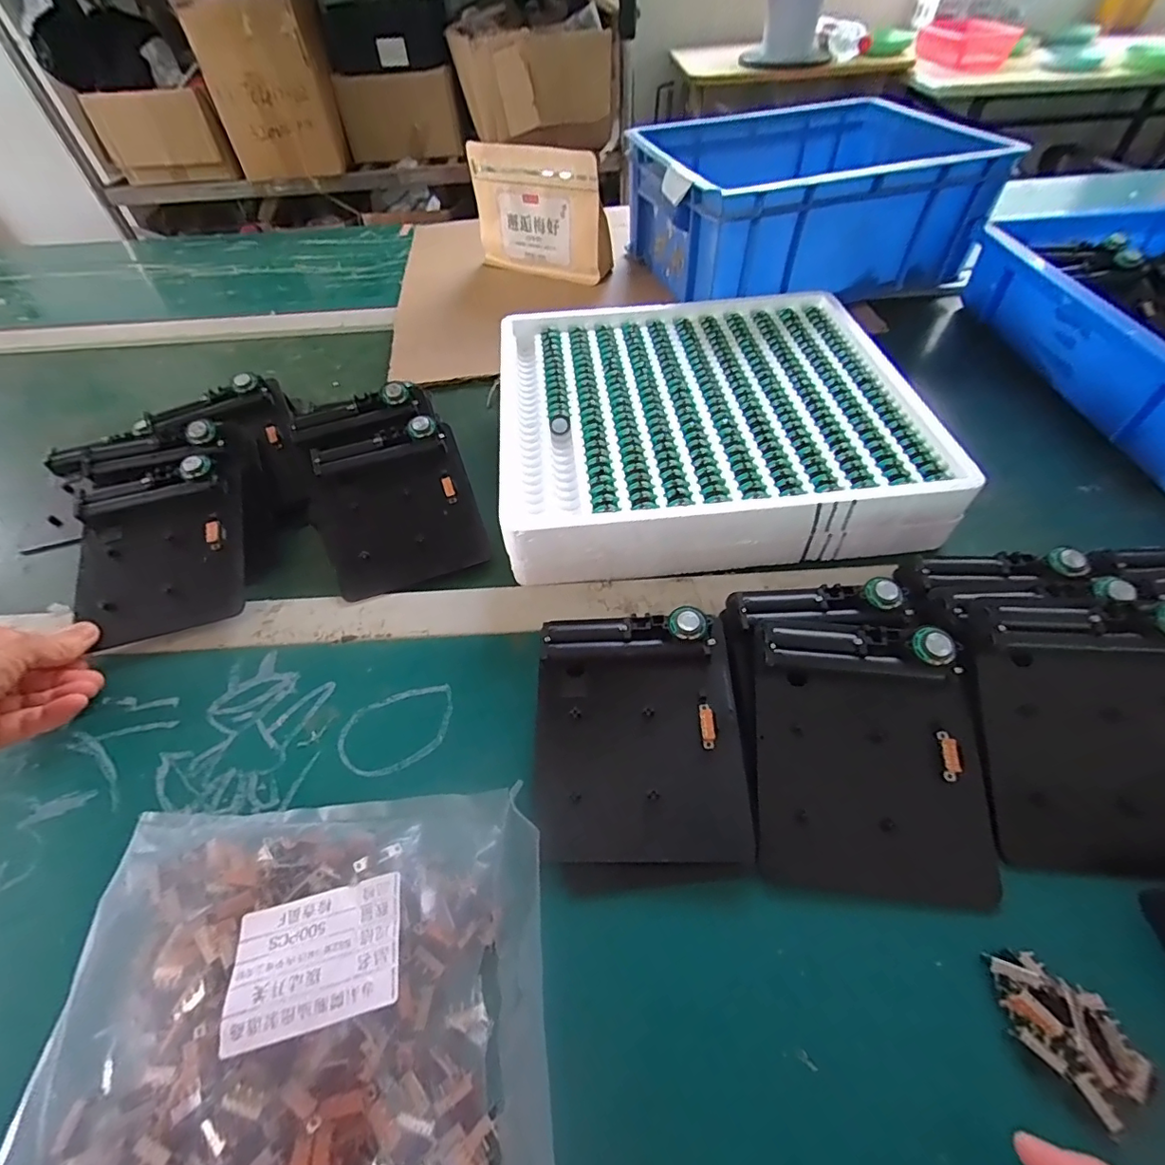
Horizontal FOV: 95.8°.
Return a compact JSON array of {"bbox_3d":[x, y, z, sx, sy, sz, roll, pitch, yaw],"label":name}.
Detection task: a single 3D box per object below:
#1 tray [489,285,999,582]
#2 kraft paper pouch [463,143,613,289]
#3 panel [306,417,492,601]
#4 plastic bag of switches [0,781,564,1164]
[{"bbox_3d":[0.091,-0.146,0.446,0.311,0.054,0.300,-6,51,-1],"label":"tray"},{"bbox_3d":[-0.053,-0.445,0.632,0.174,0.119,0.053,26,57,22],"label":"kraft paper pouch"},{"bbox_3d":[-0.139,-0.057,0.396,0.111,0.014,0.124,-17,76,-12],"label":"panel"},{"bbox_3d":[-0.117,0.181,0.217,0.204,0.035,0.175,-5,51,-1],"label":"plastic bag of switches"}]

